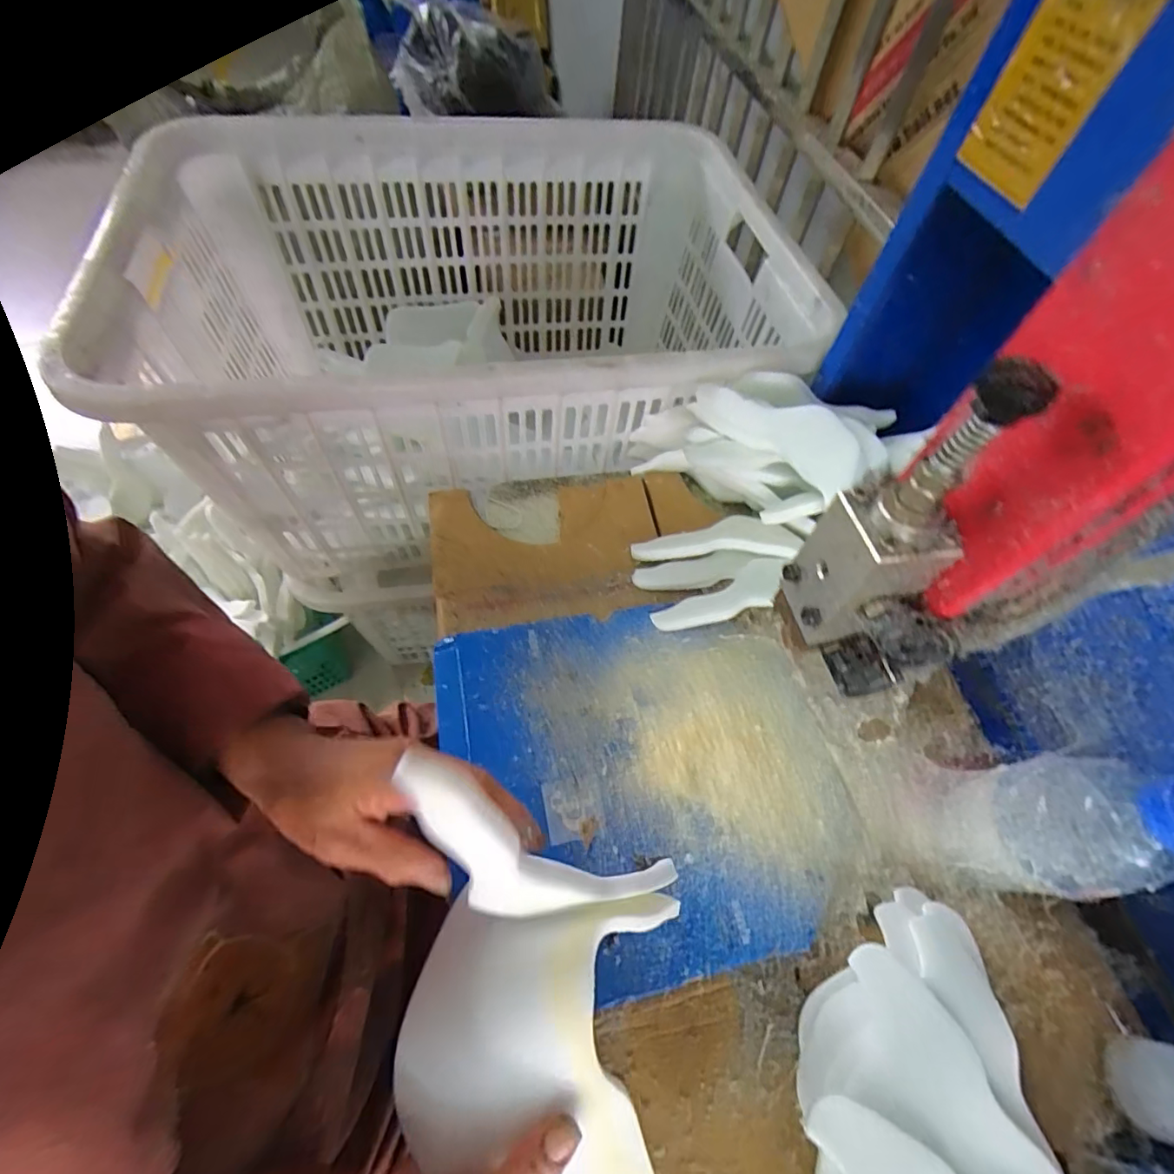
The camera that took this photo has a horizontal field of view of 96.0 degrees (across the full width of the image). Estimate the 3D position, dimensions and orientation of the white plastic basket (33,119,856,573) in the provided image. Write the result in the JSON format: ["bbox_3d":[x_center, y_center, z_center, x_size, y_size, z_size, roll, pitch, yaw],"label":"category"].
[{"bbox_3d":[-0.162,-0.370,0.787,0.788,0.344,0.628,-9,61,-9],"label":"white plastic basket"}]

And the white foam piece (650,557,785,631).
[{"bbox_3d":[0.136,0.014,0.520,0.141,0.026,0.046,-24,64,-17],"label":"white foam piece"}]

